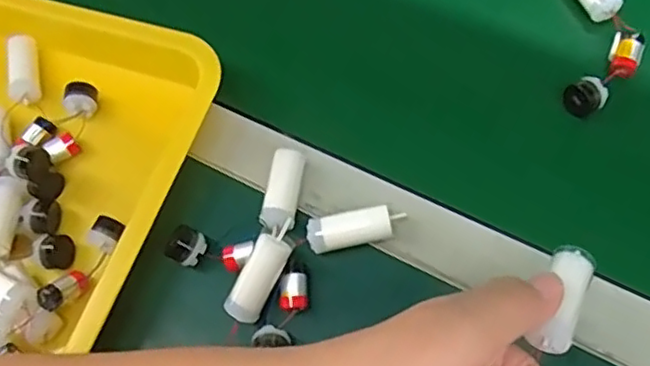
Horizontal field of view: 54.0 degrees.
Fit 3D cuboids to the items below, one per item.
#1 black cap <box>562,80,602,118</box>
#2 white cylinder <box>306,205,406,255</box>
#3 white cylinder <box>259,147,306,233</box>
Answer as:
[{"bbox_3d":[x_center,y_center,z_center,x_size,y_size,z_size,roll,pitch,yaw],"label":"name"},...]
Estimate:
[{"bbox_3d":[0.160,-0.053,0.397,0.021,0.014,0.019,37,74,12],"label":"black cap"},{"bbox_3d":[0.017,0.029,0.378,0.054,0.023,0.019,-8,71,-3],"label":"white cylinder"},{"bbox_3d":[-0.025,0.005,0.395,0.020,0.018,0.050,8,71,3],"label":"white cylinder"}]

